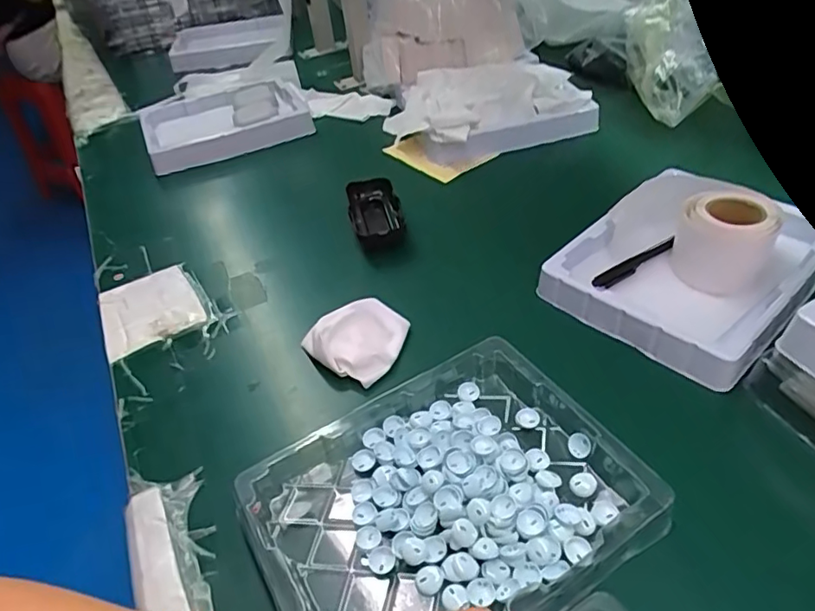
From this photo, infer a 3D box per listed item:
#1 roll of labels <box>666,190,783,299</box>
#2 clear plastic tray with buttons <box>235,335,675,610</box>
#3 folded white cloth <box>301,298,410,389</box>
[{"bbox_3d":[0.265,-0.055,0.480,0.070,0.055,0.066,-4,41,4],"label":"roll of labels"},{"bbox_3d":[0.022,0.122,0.359,0.224,0.032,0.164,-25,44,-18],"label":"clear plastic tray with buttons"},{"bbox_3d":[-0.045,0.026,0.474,0.076,0.033,0.065,15,46,24],"label":"folded white cloth"}]

